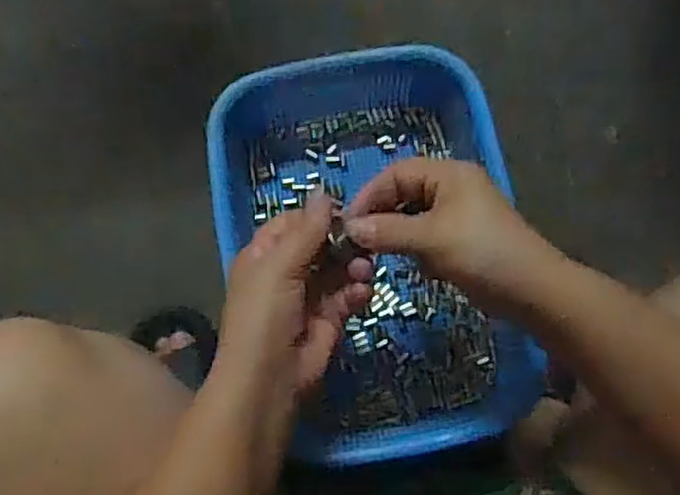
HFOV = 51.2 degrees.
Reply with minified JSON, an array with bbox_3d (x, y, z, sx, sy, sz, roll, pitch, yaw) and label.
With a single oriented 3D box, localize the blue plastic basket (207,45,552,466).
[{"bbox_3d":[0.025,0.004,0.543,0.203,0.071,0.304,-13,83,-3],"label":"blue plastic basket"}]

